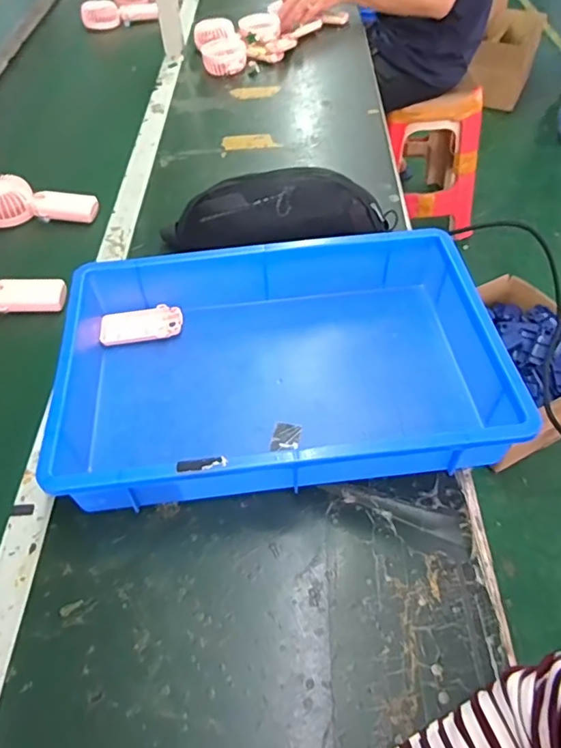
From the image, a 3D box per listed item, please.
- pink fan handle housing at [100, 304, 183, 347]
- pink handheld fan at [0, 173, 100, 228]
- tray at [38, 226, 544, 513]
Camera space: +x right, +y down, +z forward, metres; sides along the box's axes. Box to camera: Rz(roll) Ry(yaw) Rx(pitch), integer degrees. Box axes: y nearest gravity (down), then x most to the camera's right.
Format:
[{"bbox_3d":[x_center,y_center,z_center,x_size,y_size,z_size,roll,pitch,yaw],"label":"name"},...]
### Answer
[{"bbox_3d":[-0.165,-0.057,0.648,0.094,0.015,0.044,-11,52,-5],"label":"pink fan handle housing"},{"bbox_3d":[-0.365,-0.262,0.810,0.170,0.045,0.067,2,52,6],"label":"pink handheld fan"},{"bbox_3d":[0.000,-0.018,0.575,0.427,0.074,0.280,-6,51,-1],"label":"tray"}]

